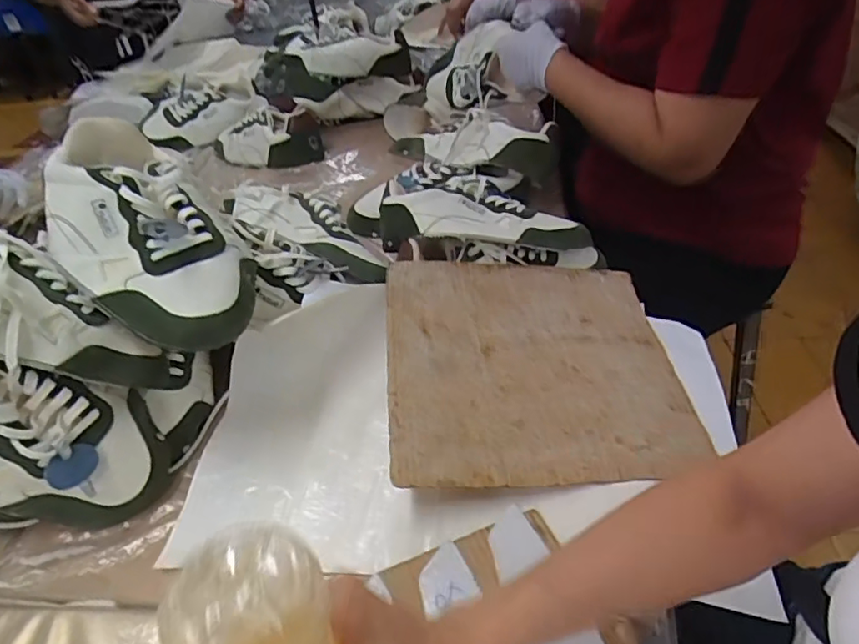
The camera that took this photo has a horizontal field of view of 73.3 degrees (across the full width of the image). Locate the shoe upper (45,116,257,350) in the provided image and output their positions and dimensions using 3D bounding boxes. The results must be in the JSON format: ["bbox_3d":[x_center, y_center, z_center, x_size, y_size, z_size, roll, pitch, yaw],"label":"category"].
[{"bbox_3d":[-0.264,-0.065,0.530,0.167,0.100,0.250,-32,78,-16],"label":"shoe upper"}]

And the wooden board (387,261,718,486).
[{"bbox_3d":[0.104,0.037,0.571,0.285,0.017,0.269,1,46,-7],"label":"wooden board"}]

